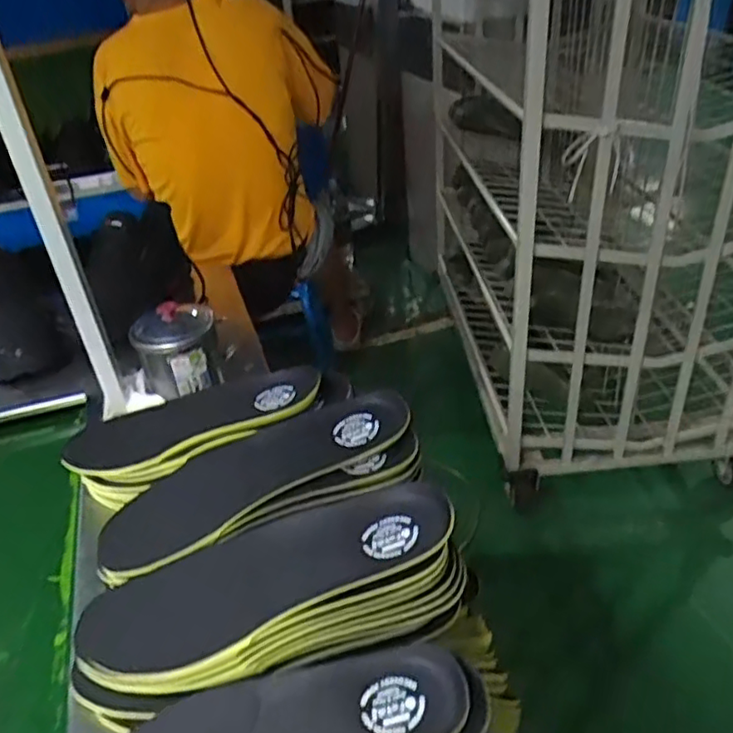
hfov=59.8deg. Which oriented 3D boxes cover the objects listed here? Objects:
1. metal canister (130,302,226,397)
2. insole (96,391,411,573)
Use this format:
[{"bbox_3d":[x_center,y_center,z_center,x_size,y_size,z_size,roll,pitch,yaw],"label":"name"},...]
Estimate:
[{"bbox_3d":[-0.230,-0.022,0.771,0.099,0.091,0.093,-9,34,-7],"label":"metal canister"},{"bbox_3d":[-0.098,0.099,0.574,0.287,0.031,0.088,-25,37,-4],"label":"insole"}]

